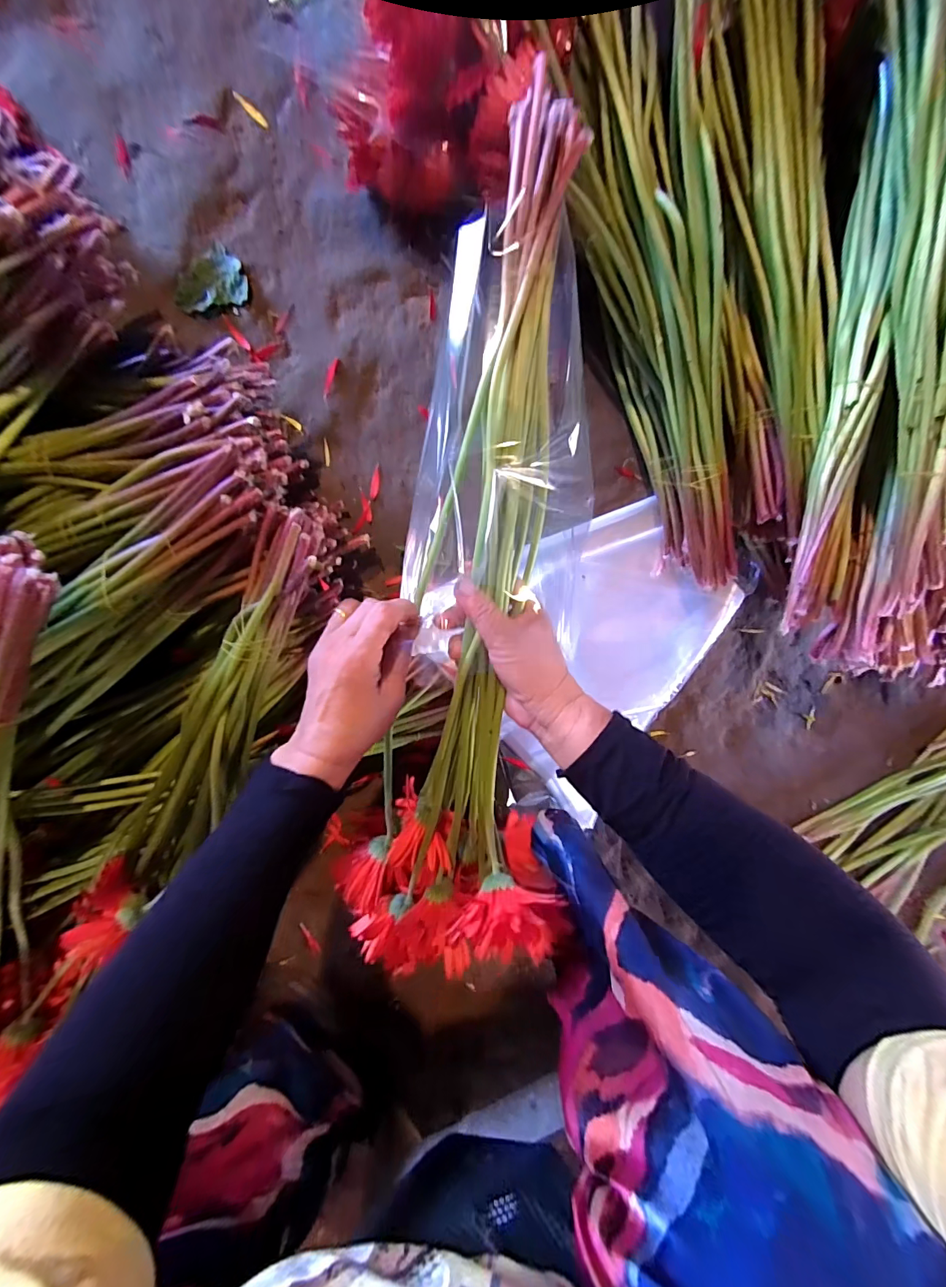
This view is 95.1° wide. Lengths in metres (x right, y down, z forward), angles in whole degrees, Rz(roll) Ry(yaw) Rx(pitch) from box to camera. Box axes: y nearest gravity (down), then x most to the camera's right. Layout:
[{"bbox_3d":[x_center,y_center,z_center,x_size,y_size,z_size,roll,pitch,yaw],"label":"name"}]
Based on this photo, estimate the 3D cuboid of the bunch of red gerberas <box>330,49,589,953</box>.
[{"bbox_3d":[0.004,-0.024,0.298,0.151,0.113,0.567,6,101,-3],"label":"bunch of red gerberas"}]

